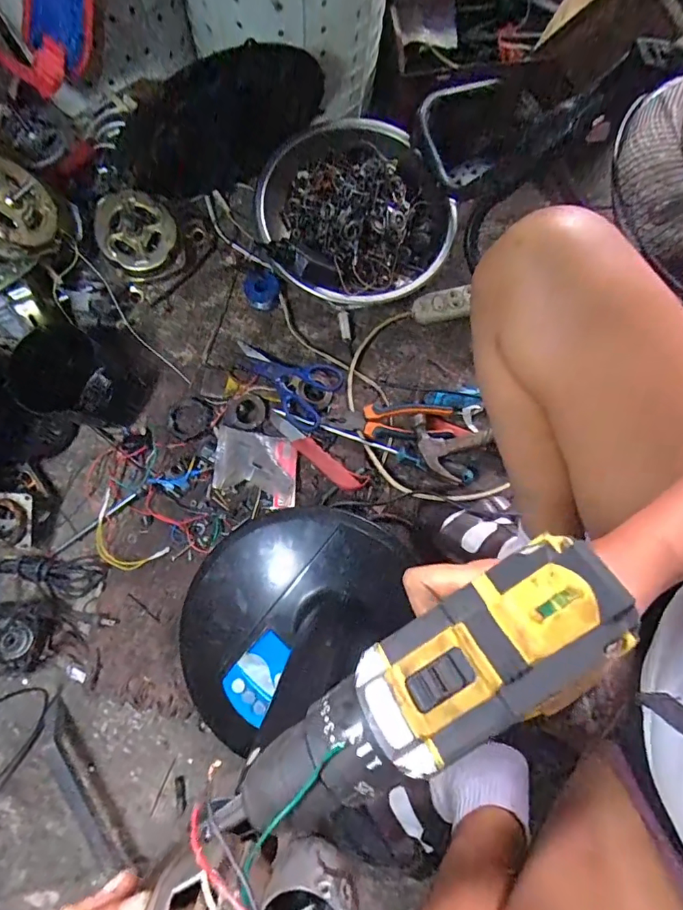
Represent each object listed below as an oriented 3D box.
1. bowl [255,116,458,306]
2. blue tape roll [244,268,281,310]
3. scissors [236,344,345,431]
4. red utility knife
[{"bbox_3d":[0.019,-0.363,0.741,0.279,0.131,0.286,0,76,-1],"label":"bowl"},{"bbox_3d":[-0.128,-0.268,0.756,0.056,0.017,0.071,-14,76,-5],"label":"blue tape roll"},{"bbox_3d":[-0.095,-0.117,0.716,0.175,0.029,0.109,28,77,6],"label":"scissors"},{"bbox_3d":[-0.040,-0.002,0.688,0.171,0.028,0.033,36,78,7],"label":"red utility knife"}]

